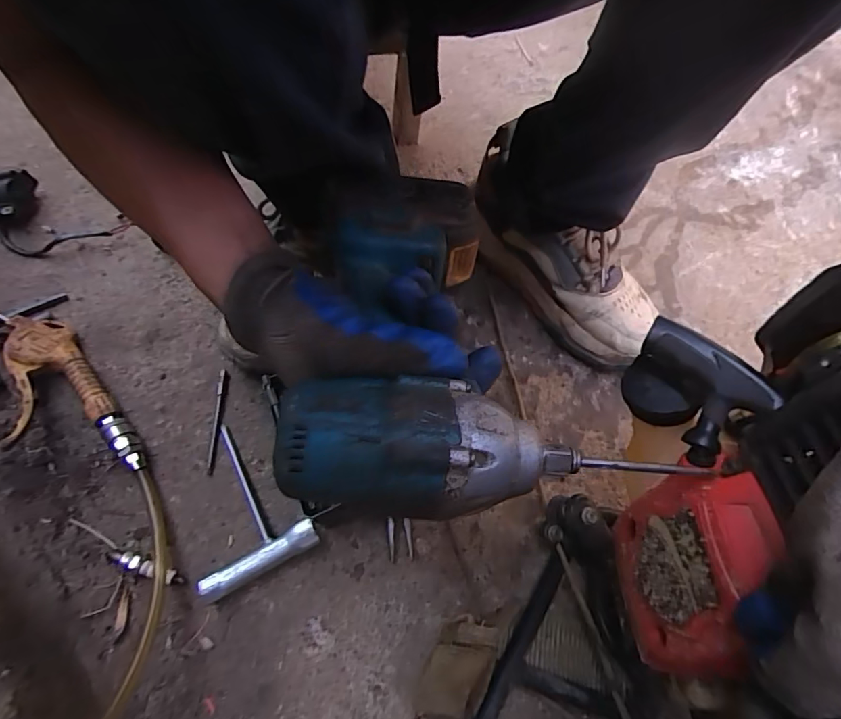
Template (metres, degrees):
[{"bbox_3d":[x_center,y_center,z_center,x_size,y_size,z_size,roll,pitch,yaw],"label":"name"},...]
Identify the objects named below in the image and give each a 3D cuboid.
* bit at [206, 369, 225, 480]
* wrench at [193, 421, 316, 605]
[{"bbox_3d":[-0.187,0.056,0.447,0.006,0.004,0.101,-2,65,-2],"label":"bit"},{"bbox_3d":[-0.152,0.114,0.406,0.094,0.026,0.133,-26,68,-13],"label":"wrench"}]

